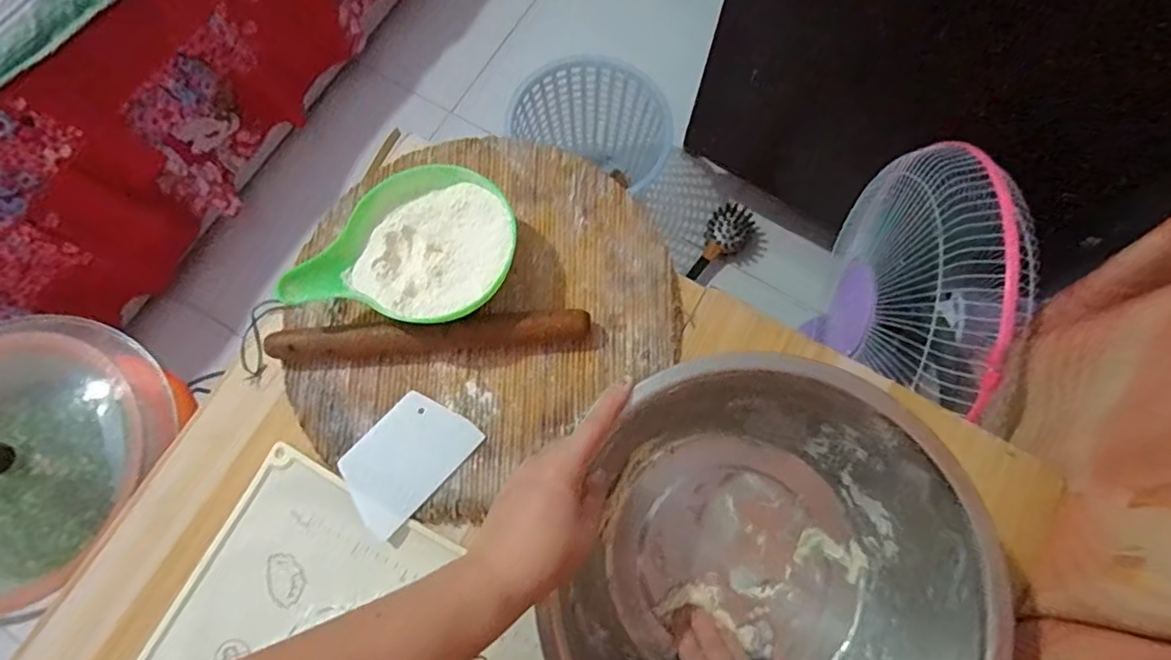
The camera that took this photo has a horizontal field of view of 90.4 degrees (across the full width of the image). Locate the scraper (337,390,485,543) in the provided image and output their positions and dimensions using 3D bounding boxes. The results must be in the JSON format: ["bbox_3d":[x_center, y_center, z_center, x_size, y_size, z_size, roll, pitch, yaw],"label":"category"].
[{"bbox_3d":[-0.157,0.112,0.506,0.081,0.005,0.115,40,77,14],"label":"scraper"}]

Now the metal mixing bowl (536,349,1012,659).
[{"bbox_3d":[0.134,0.177,0.428,0.250,0.131,0.253,25,77,7],"label":"metal mixing bowl"}]

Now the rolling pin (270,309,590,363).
[{"bbox_3d":[-0.140,0.006,0.518,0.282,0.036,0.025,-4,75,0],"label":"rolling pin"}]

